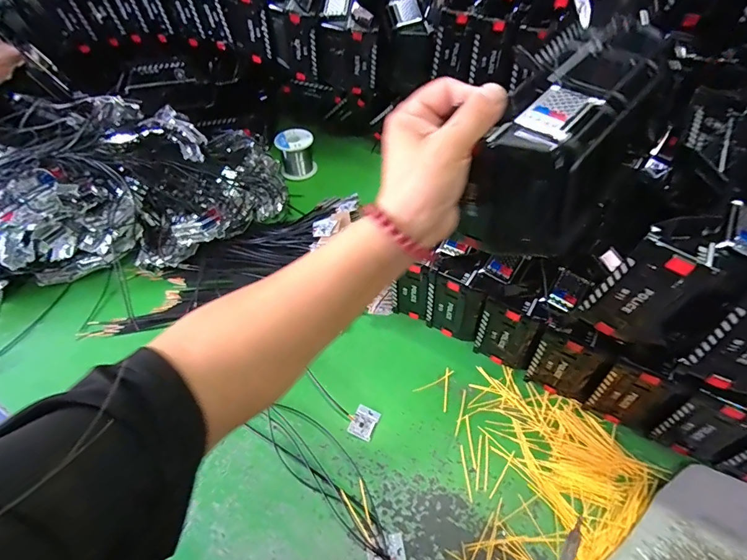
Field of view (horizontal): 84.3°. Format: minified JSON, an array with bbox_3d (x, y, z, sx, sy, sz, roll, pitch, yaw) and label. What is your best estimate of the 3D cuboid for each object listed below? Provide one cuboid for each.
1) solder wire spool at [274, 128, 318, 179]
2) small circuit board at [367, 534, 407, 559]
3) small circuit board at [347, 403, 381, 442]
[{"bbox_3d":[-0.134,-0.218,0.719,0.064,0.068,0.064,-13,51,-5],"label":"solder wire spool"},{"bbox_3d":[0.011,0.238,0.360,0.033,0.004,0.023,-11,51,-3],"label":"small circuit board"},{"bbox_3d":[-0.009,0.150,0.433,0.025,0.006,0.033,18,55,19],"label":"small circuit board"}]

